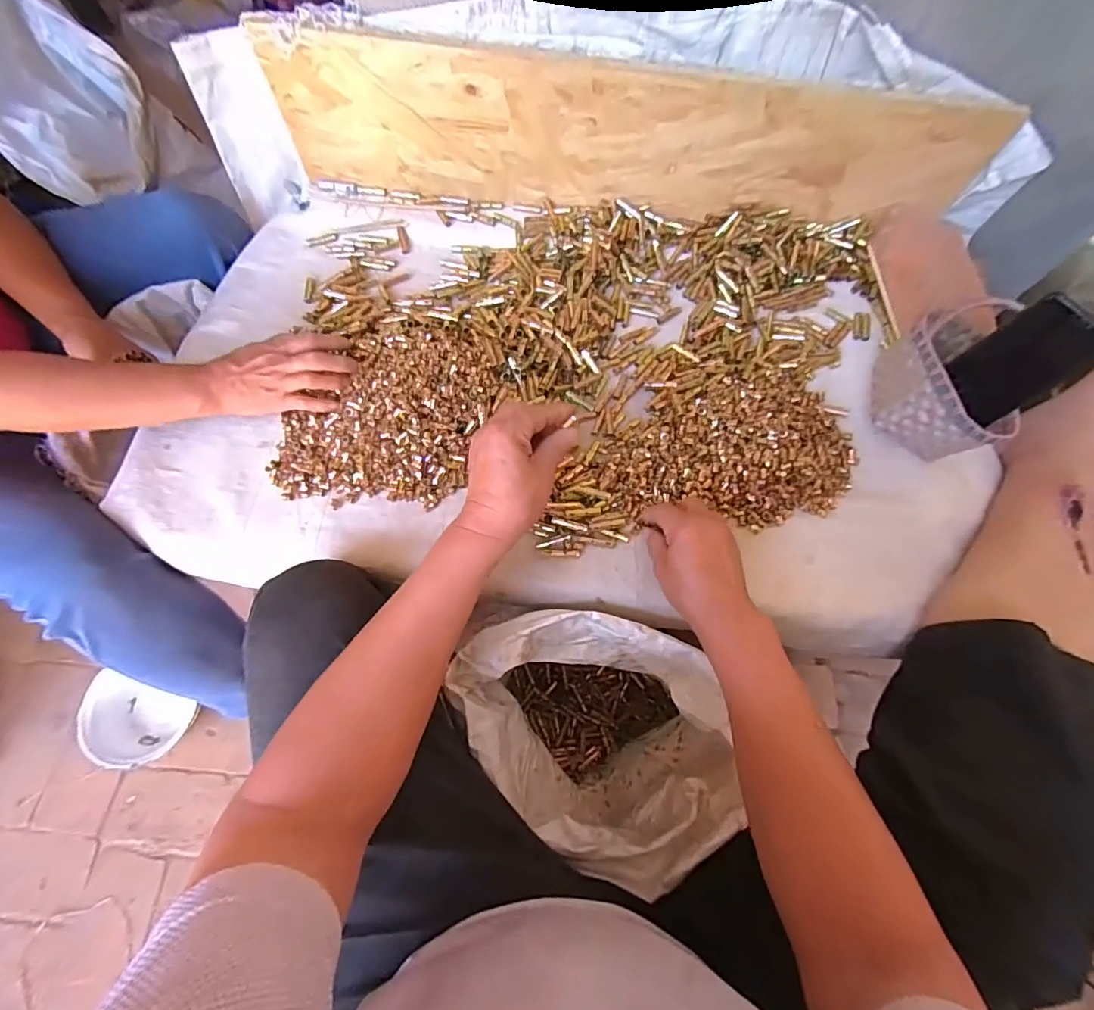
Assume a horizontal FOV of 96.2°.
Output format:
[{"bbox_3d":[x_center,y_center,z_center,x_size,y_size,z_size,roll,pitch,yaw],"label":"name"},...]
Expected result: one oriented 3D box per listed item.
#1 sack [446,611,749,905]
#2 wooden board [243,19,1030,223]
[{"bbox_3d":[0.044,0.282,0.632,0.294,0.394,0.212,28,70,9],"label":"sack"},{"bbox_3d":[0.097,-0.465,0.640,0.883,0.171,0.027,7,68,1],"label":"wooden board"}]

